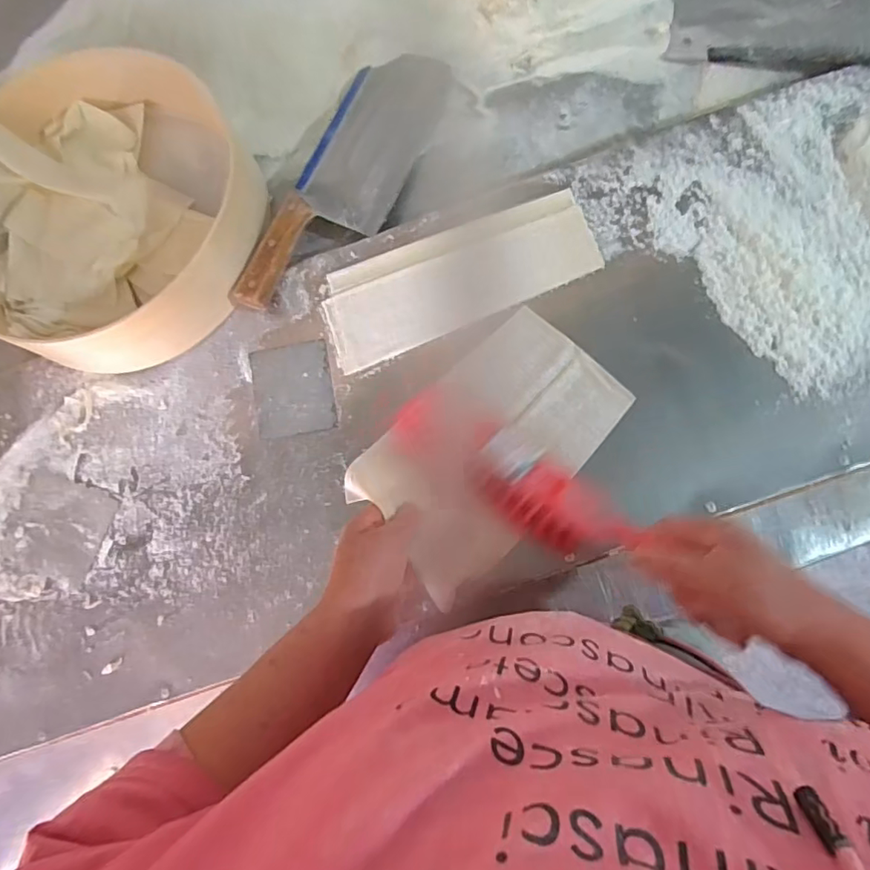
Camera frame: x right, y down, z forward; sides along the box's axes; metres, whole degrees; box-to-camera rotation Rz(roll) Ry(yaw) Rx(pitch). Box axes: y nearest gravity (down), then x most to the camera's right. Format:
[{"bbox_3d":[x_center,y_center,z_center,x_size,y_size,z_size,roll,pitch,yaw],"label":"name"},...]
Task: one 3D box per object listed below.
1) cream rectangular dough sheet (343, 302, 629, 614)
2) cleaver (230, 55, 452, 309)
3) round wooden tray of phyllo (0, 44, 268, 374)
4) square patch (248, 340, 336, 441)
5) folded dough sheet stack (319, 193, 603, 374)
[{"bbox_3d":[0.047,0.009,0.464,0.235,0.017,0.141,-43,81,-4],"label":"cream rectangular dough sheet"},{"bbox_3d":[-0.083,-0.253,0.529,0.106,0.043,0.314,20,83,6],"label":"cleaver"},{"bbox_3d":[-0.307,-0.220,0.494,0.290,0.062,0.293,-1,81,3],"label":"round wooden tray of phyllo"},{"bbox_3d":[-0.130,-0.042,0.496,0.072,0.004,0.083,-11,81,2],"label":"square patch"},{"bbox_3d":[0.020,-0.145,0.496,0.250,0.006,0.094,-20,80,0],"label":"folded dough sheet stack"}]

